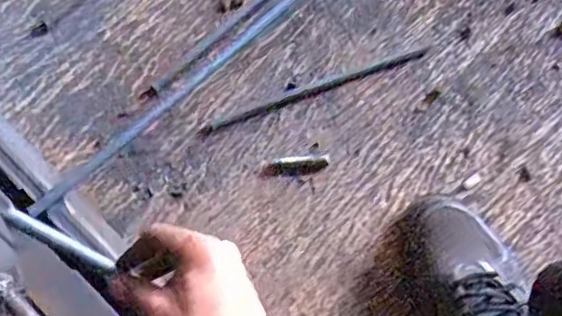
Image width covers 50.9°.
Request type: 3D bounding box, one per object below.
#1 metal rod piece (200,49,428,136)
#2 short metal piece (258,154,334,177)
[{"bbox_3d":[0.040,-0.079,0.692,0.277,0.007,0.011,-20,74,-7],"label":"metal rod piece"},{"bbox_3d":[0.017,0.008,0.662,0.079,0.005,0.019,-6,73,-3],"label":"short metal piece"}]

